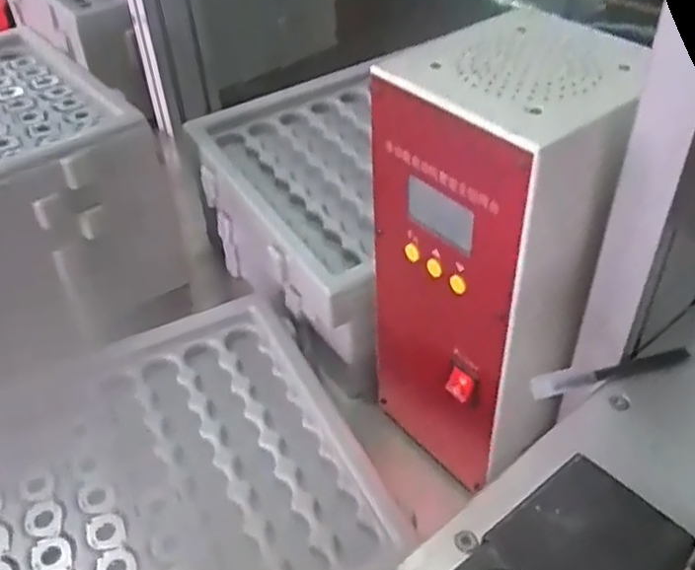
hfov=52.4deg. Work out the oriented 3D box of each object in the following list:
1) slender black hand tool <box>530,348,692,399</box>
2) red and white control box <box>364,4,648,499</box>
[{"bbox_3d":[0.150,0.050,0.405,0.095,0.012,0.012,-13,42,-9],"label":"slender black hand tool"},{"bbox_3d":[0.100,-0.016,0.458,0.129,0.261,0.130,-27,46,-23],"label":"red and white control box"}]

